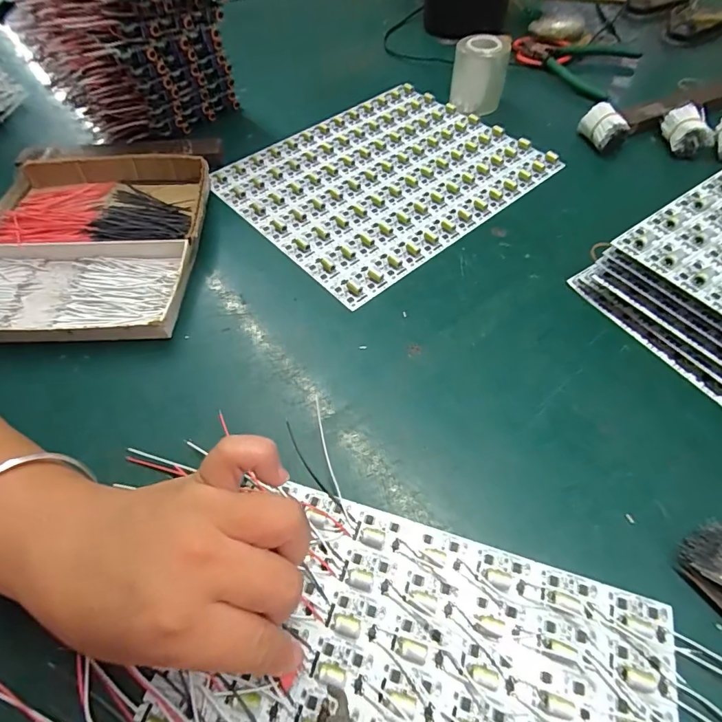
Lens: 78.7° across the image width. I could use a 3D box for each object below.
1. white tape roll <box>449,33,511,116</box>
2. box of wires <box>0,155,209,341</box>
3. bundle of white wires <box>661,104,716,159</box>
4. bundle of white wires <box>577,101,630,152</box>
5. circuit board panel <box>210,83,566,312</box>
[{"bbox_3d":[0.133,-0.325,0.499,0.059,0.064,0.048,12,58,10],"label":"white tape roll"},{"bbox_3d":[-0.235,-0.103,0.383,0.190,0.026,0.205,-4,56,0],"label":"box of wires"},{"bbox_3d":[0.330,-0.232,0.448,0.036,0.034,0.045,-5,56,-1],"label":"bundle of white wires"},{"bbox_3d":[0.252,-0.241,0.457,0.031,0.035,0.047,-9,56,-3],"label":"bundle of white wires"},{"bbox_3d":[0.022,-0.192,0.448,0.283,0.004,0.229,-37,62,-20],"label":"circuit board panel"}]

